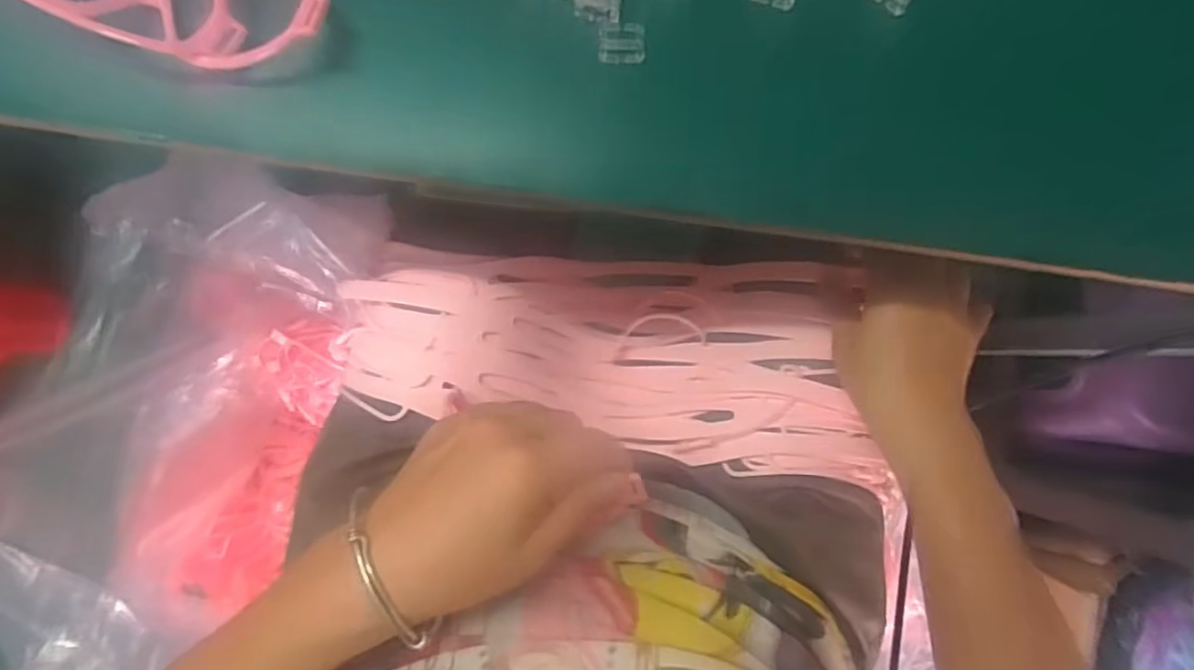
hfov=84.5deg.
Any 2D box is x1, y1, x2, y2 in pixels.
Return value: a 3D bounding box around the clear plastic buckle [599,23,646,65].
[{"bbox_3d":[0.011,-0.127,0.286,0.020,0.004,0.016,-1,88,-2],"label":"clear plastic buckle"}]

